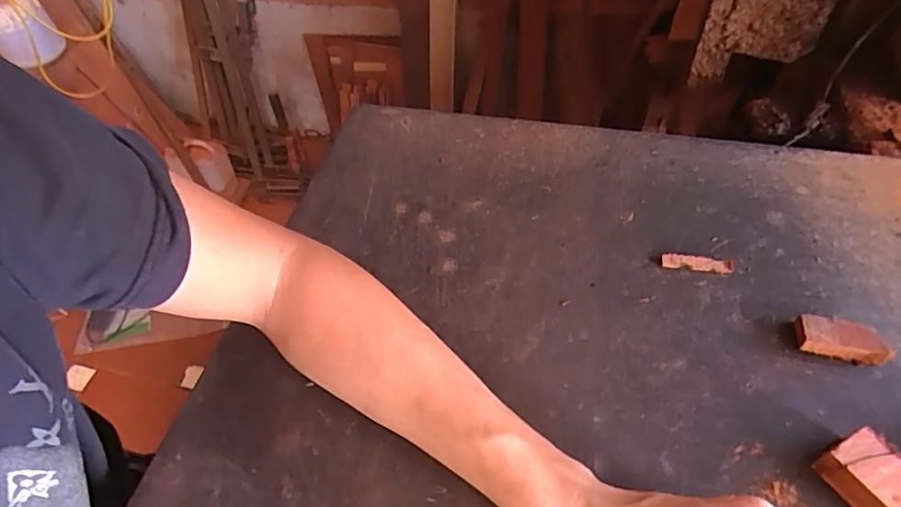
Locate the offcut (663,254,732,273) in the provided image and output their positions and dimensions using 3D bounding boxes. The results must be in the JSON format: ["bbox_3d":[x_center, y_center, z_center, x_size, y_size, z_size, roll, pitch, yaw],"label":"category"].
[{"bbox_3d":[0.187,0.007,0.400,0.051,0.006,0.011,6,53,9],"label":"offcut"}]

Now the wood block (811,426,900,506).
[{"bbox_3d":[0.236,0.127,0.291,0.031,0.023,0.049,-26,55,-15],"label":"wood block"}]

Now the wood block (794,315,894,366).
[{"bbox_3d":[0.260,0.057,0.351,0.052,0.016,0.027,6,53,10],"label":"wood block"}]

